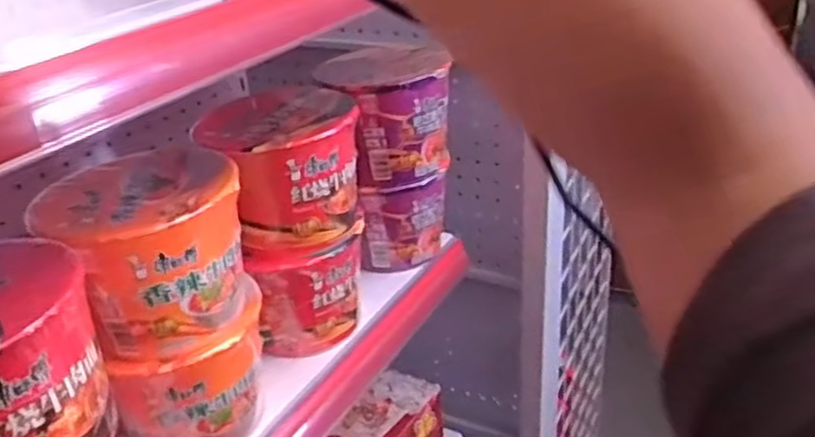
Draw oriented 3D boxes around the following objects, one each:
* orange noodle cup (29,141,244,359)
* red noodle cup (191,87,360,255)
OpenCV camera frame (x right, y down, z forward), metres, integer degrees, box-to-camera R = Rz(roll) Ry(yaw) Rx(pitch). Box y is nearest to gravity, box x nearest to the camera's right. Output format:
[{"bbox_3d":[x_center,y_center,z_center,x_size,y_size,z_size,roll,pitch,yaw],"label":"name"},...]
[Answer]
[{"bbox_3d":[-0.176,0.020,0.483,0.116,0.098,0.124,-3,30,2],"label":"orange noodle cup"},{"bbox_3d":[-0.098,-0.042,0.568,0.121,0.108,0.109,-18,33,-23],"label":"red noodle cup"}]

